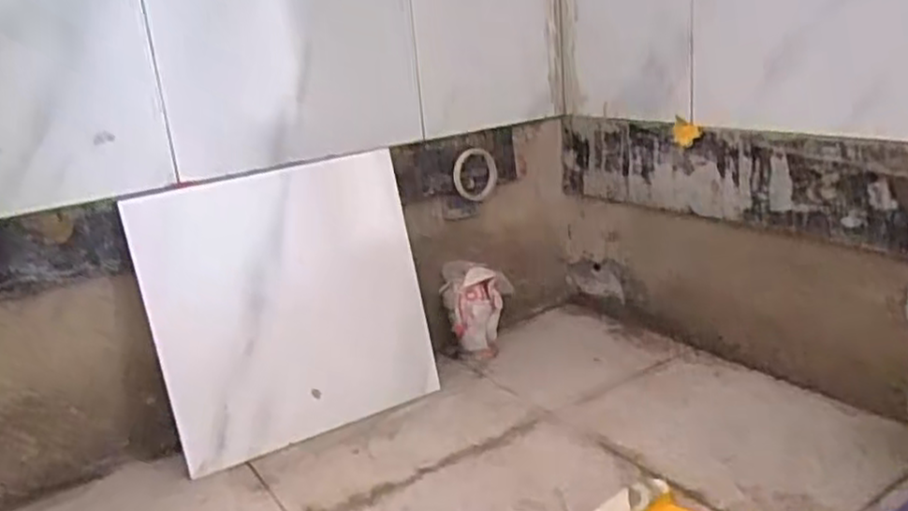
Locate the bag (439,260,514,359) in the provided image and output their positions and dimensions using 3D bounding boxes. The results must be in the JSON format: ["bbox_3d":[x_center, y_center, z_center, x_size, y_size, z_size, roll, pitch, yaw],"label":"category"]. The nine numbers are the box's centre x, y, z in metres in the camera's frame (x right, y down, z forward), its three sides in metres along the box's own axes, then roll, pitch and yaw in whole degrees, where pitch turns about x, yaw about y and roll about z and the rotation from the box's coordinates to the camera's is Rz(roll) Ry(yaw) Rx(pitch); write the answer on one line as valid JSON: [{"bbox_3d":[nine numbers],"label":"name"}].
[{"bbox_3d":[0.044,0.100,1.318,0.117,0.159,0.082,-4,18,5],"label":"bag"}]

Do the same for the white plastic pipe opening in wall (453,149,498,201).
[{"bbox_3d":[0.038,-0.140,1.294,0.090,0.100,0.009,-20,37,-19],"label":"white plastic pipe opening in wall"}]

